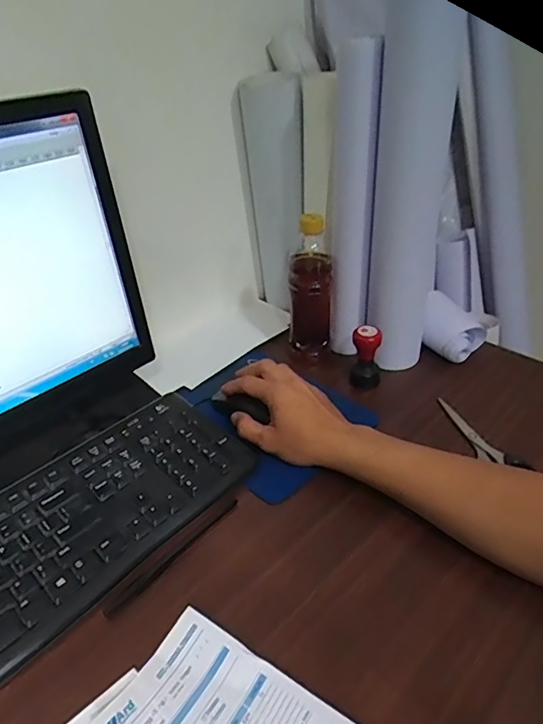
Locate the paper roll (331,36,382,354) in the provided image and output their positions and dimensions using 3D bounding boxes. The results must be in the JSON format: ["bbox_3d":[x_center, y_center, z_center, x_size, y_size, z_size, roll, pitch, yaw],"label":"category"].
[{"bbox_3d":[0.095,-0.173,0.614,0.054,0.347,0.050,1,34,5],"label":"paper roll"}]

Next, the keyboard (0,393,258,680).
[{"bbox_3d":[-0.213,0.165,0.438,0.151,0.019,0.430,29,46,34],"label":"keyboard"}]

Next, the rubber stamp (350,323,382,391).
[{"bbox_3d":[0.115,-0.005,0.623,0.038,0.076,0.031,7,35,13],"label":"rubber stamp"}]

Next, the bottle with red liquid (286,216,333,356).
[{"bbox_3d":[0.050,-0.097,0.652,0.055,0.176,0.051,5,35,11],"label":"bottle with red liquid"}]

